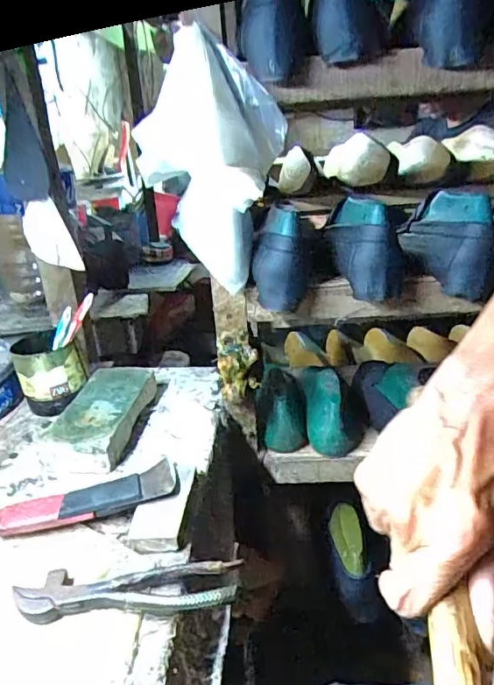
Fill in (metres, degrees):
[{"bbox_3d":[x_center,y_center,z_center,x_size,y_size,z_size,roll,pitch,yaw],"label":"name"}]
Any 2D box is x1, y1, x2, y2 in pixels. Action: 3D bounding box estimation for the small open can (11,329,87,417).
[{"bbox_3d":[-0.276,0.040,0.721,0.081,0.090,0.092,-17,28,-23],"label":"small open can"}]

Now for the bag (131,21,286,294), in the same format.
[{"bbox_3d":[-0.040,-0.205,0.591,0.128,0.255,0.092,11,27,31],"label":"bag"}]

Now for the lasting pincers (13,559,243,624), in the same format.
[{"bbox_3d":[-0.099,0.206,0.428,0.182,0.027,0.043,-2,23,3],"label":"lasting pincers"}]

